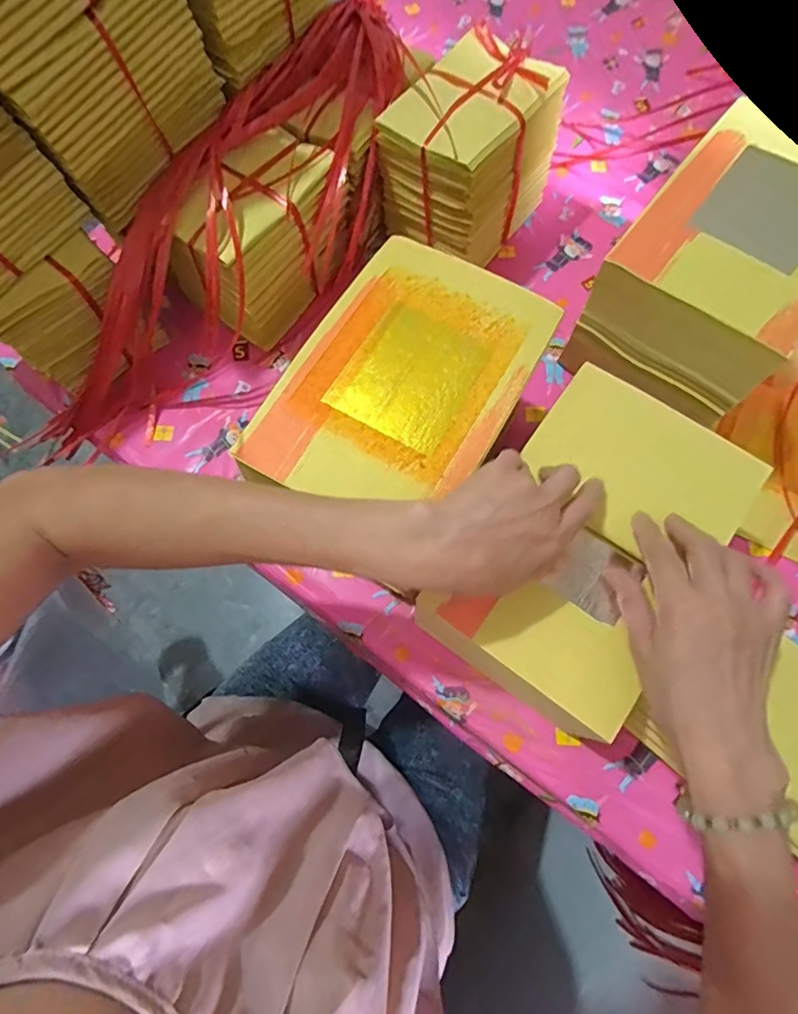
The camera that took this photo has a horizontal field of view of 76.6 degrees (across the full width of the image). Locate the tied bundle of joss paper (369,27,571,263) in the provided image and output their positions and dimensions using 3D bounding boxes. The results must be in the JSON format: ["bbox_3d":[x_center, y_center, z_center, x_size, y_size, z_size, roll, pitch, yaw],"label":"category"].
[{"bbox_3d":[0.075,-0.374,0.543,0.123,0.137,0.161,40,77,13],"label":"tied bundle of joss paper"}]

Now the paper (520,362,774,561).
[{"bbox_3d":[0.182,-0.028,0.382,0.158,0.018,0.112,34,76,11],"label":"paper"}]

